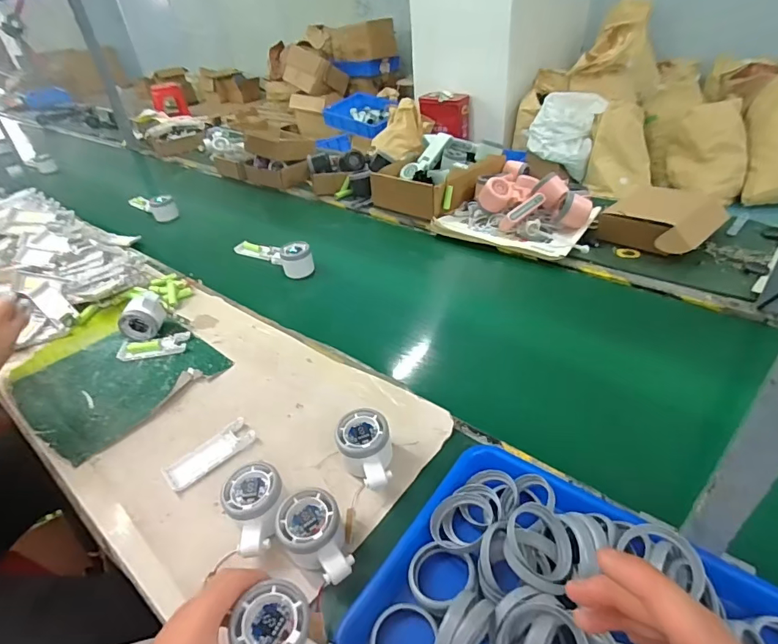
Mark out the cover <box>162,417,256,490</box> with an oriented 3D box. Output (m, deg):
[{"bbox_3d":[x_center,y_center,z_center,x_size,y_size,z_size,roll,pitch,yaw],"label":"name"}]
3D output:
[{"bbox_3d":[-0.211,0.154,0.544,0.102,0.008,0.041,-33,44,-31],"label":"cover"}]

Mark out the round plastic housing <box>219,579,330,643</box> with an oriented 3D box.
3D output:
[{"bbox_3d":[-0.077,0.235,0.347,0.080,0.041,0.052,17,38,2],"label":"round plastic housing"}]

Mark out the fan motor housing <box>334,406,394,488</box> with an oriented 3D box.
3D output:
[{"bbox_3d":[-0.024,0.141,0.496,0.056,0.051,0.080,-8,37,-1],"label":"fan motor housing"}]

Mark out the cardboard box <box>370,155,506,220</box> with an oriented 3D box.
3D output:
[{"bbox_3d":[0.108,-0.330,1.057,0.264,0.068,0.212,-32,44,-30],"label":"cardboard box"}]

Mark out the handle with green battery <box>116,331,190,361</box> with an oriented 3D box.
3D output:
[{"bbox_3d":[-0.367,0.038,0.719,0.102,0.016,0.036,-10,37,-5],"label":"handle with green battery"}]

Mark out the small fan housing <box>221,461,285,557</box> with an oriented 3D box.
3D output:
[{"bbox_3d":[-0.127,0.185,0.455,0.055,0.051,0.078,-22,39,-19],"label":"small fan housing"}]

